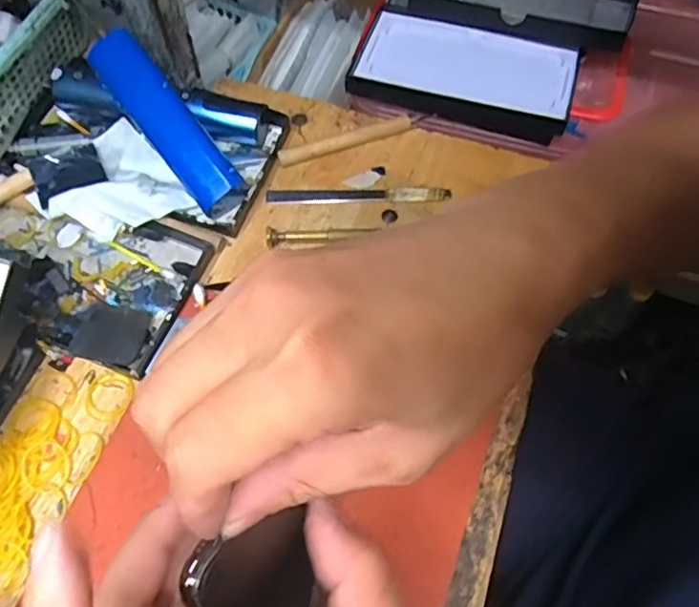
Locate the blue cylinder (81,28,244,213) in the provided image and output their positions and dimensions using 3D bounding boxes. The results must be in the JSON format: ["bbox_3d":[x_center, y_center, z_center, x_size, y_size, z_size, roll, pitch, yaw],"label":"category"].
[{"bbox_3d":[-0.121,-0.119,0.408,0.034,0.031,0.131,-39,94,-18],"label":"blue cylinder"}]

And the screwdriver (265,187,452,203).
[{"bbox_3d":[0.006,-0.076,0.435,0.129,0.008,0.012,0,64,-2],"label":"screwdriver"}]

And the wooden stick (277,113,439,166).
[{"bbox_3d":[0.004,-0.120,0.452,0.117,0.013,0.010,-16,66,-9],"label":"wooden stick"}]

